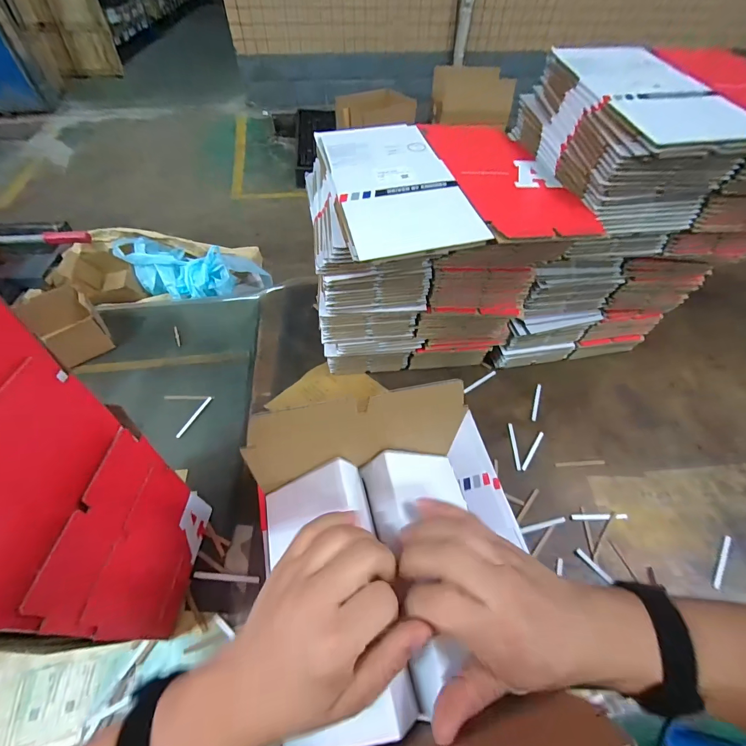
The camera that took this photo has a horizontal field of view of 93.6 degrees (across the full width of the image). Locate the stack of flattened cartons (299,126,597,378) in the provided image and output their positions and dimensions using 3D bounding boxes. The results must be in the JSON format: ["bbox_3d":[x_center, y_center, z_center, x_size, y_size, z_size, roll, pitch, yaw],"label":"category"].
[{"bbox_3d":[0.087,-0.176,0.662,0.378,0.389,0.328,-9,52,-8],"label":"stack of flattened cartons"}]

